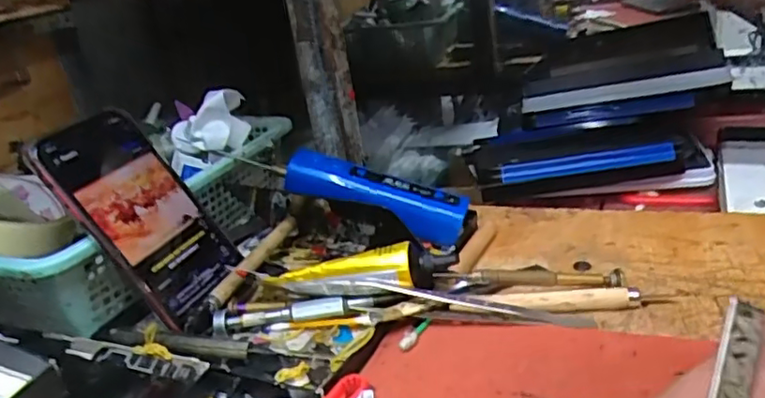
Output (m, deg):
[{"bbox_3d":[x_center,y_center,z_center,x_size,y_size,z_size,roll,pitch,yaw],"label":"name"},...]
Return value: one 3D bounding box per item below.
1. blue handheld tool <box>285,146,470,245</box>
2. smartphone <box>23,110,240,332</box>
[{"bbox_3d":[-0.005,-0.003,0.443,0.130,0.033,0.022,18,27,6],"label":"blue handheld tool"},{"bbox_3d":[-0.146,0.009,0.381,0.007,0.132,0.071,-30,10,39],"label":"smartphone"}]

